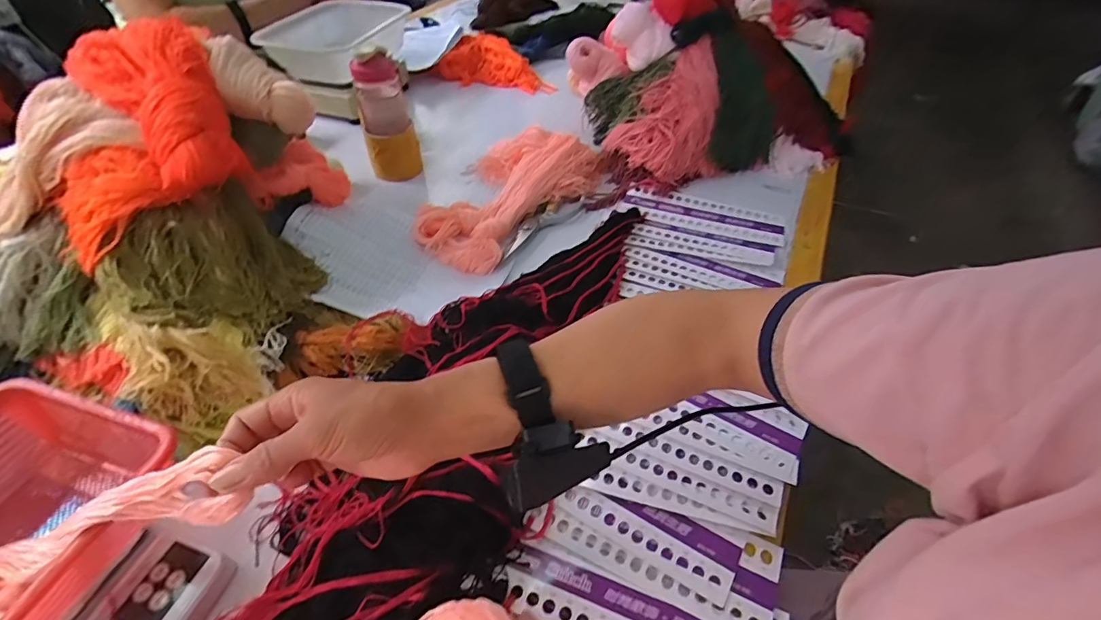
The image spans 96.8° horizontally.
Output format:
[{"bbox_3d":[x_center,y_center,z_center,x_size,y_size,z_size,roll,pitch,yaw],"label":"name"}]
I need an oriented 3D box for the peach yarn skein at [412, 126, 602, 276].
[{"bbox_3d":[-0.075,-0.198,0.762,0.208,0.056,0.345,28,52,23],"label":"peach yarn skein"}]

